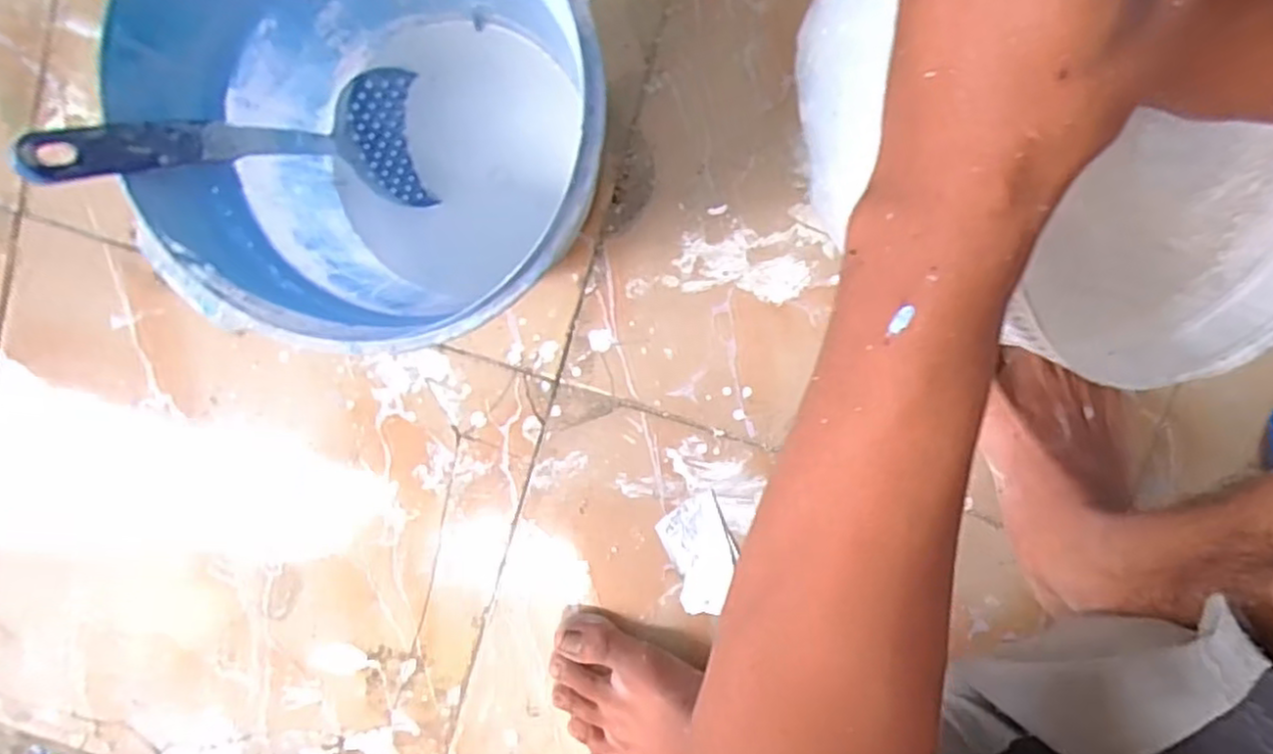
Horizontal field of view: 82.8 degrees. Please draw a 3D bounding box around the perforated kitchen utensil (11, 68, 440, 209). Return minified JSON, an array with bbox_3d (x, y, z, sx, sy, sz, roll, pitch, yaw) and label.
[{"bbox_3d":[-0.182,-0.119,0.368,0.033,0.228,0.075,-31,95,28],"label":"perforated kitchen utensil"}]

